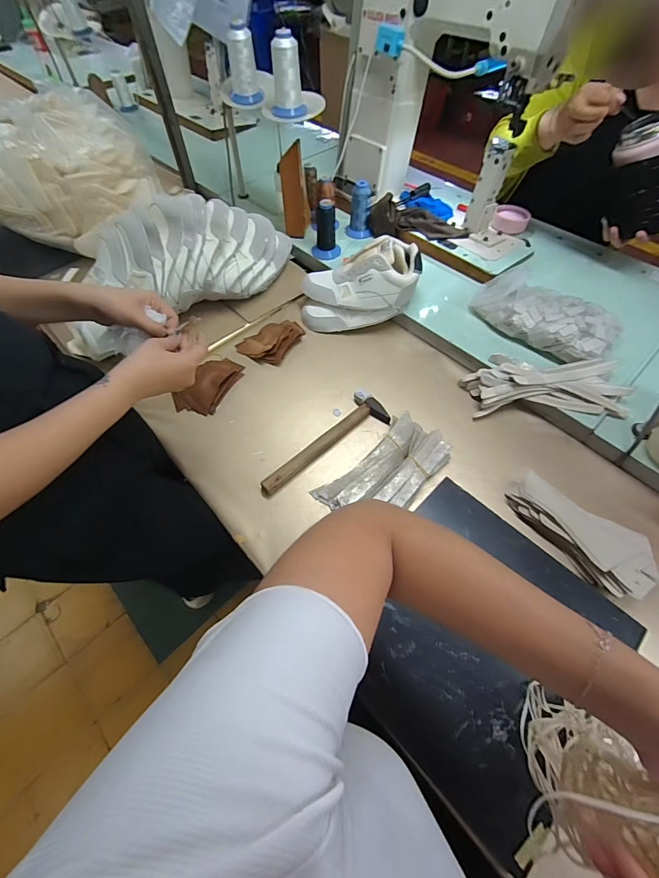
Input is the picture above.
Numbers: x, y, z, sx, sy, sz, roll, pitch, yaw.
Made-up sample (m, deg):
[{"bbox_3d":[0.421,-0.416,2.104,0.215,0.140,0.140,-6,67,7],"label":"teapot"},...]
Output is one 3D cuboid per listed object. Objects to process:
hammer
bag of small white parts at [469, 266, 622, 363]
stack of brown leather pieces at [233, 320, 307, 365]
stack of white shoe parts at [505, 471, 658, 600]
[{"bbox_3d":[-0.011,0.007,0.618,0.251,0.027,0.080,-36,64,-19],"label":"hammer"},{"bbox_3d":[0.410,-0.236,0.701,0.262,0.059,0.135,39,67,22],"label":"bag of small white parts"},{"bbox_3d":[-0.123,-0.214,0.756,0.107,0.019,0.128,25,62,16],"label":"stack of brown leather pieces"},{"bbox_3d":[0.365,0.127,0.518,0.097,0.039,0.202,-36,64,-19],"label":"stack of white shoe parts"}]

